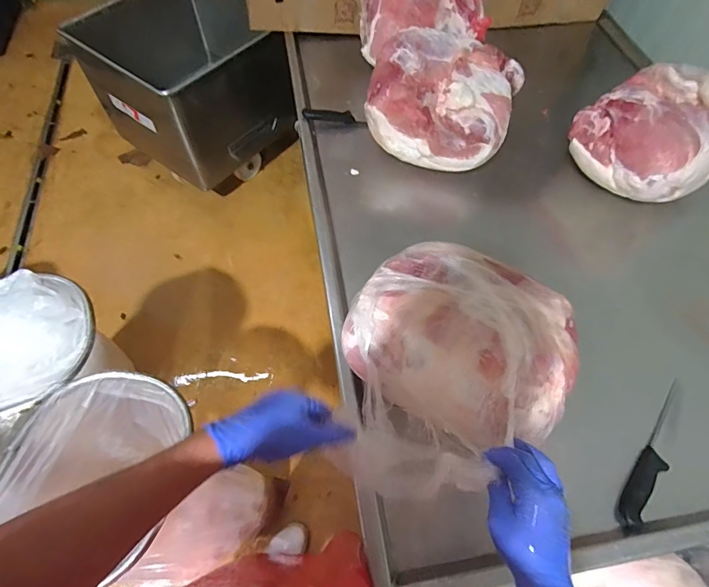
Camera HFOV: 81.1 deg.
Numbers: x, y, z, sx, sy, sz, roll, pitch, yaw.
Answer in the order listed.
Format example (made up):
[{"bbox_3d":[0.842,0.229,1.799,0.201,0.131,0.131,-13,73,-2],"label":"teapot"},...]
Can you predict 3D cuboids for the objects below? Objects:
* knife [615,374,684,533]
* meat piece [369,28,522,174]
[{"bbox_3d":[0.522,0.271,0.717,0.034,0.027,0.293,36,63,17],"label":"knife"},{"bbox_3d":[0.204,-0.456,0.984,0.324,0.172,0.267,16,59,6],"label":"meat piece"}]

